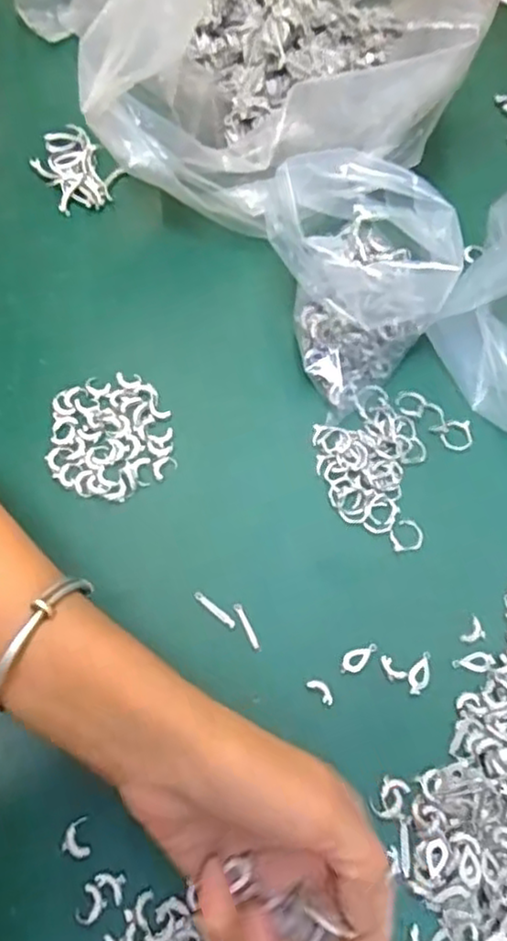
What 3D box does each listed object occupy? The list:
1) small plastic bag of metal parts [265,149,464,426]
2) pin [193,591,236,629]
[{"bbox_3d":[0.053,-0.114,0.387,0.088,0.078,0.122,-26,71,-13],"label":"small plastic bag of metal parts"},{"bbox_3d":[-0.019,0.070,0.349,0.025,0.004,0.005,36,70,12],"label":"pin"}]

